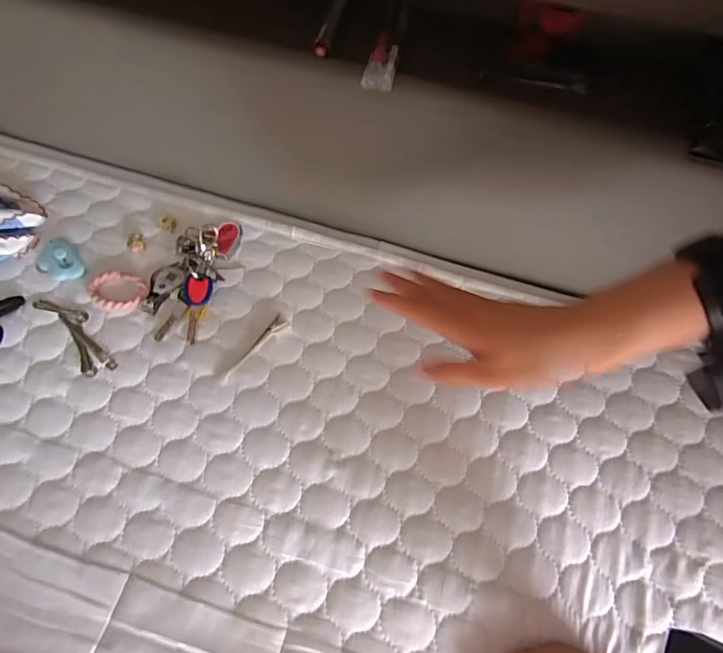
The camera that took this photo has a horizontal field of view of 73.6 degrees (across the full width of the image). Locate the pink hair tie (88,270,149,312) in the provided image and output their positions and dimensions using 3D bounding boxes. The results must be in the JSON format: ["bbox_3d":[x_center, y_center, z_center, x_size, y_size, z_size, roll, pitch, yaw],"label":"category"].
[{"bbox_3d":[-0.246,-0.037,0.487,0.060,0.010,0.041,10,64,4],"label":"pink hair tie"}]

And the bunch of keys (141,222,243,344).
[{"bbox_3d":[-0.172,-0.054,0.497,0.076,0.021,0.140,21,65,9],"label":"bunch of keys"}]

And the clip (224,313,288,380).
[{"bbox_3d":[-0.103,0.021,0.470,0.014,0.005,0.081,36,68,15],"label":"clip"}]

